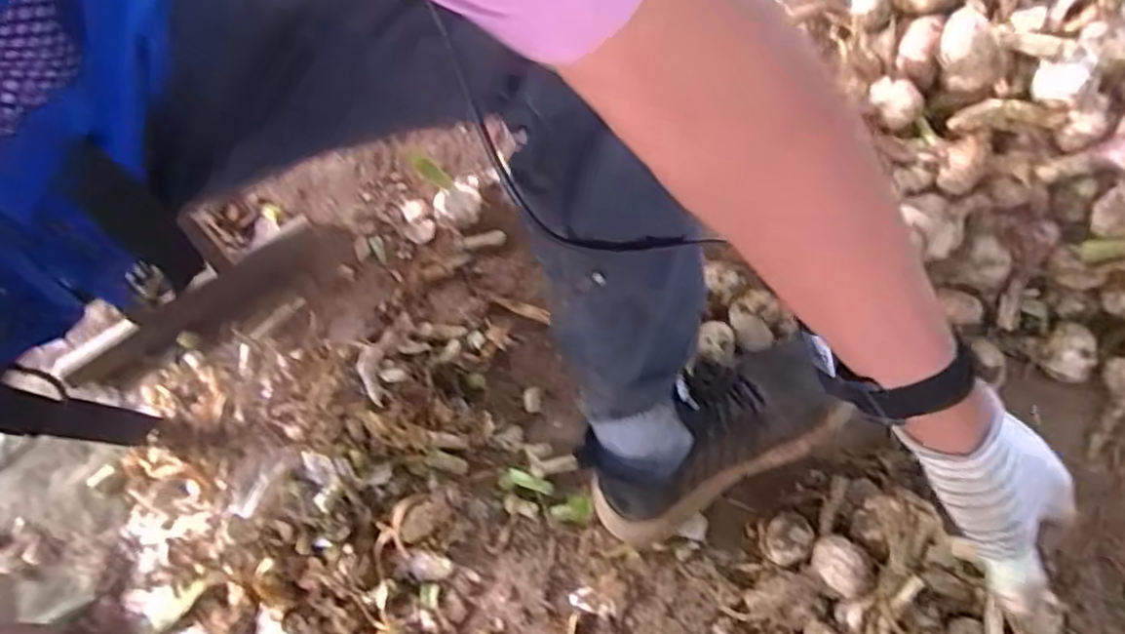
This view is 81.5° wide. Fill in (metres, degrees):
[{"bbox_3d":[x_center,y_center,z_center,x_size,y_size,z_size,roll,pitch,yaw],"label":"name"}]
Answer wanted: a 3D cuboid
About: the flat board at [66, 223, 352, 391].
[{"bbox_3d":[-0.353,-0.010,0.669,0.284,0.027,0.070,-34,74,-14],"label":"flat board"}]

